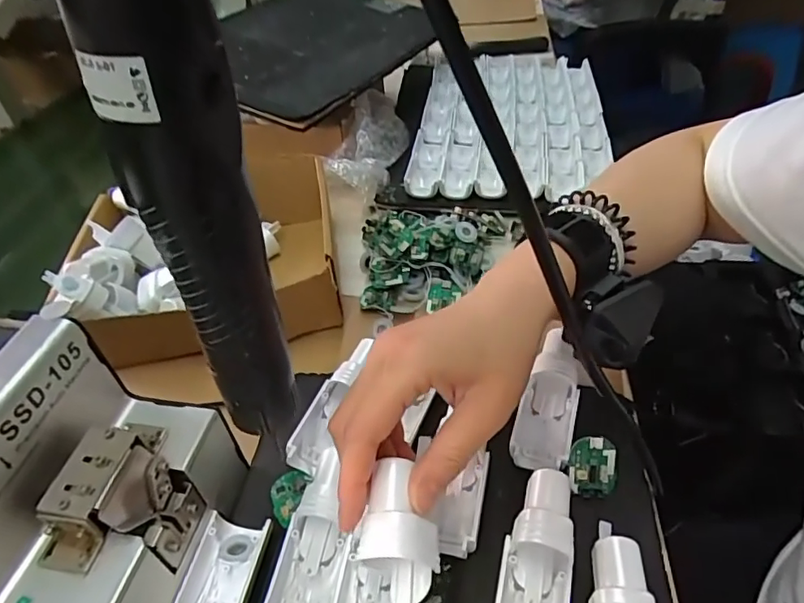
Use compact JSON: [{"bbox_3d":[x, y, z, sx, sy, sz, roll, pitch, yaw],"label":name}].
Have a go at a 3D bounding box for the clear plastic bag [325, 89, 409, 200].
[{"bbox_3d":[-0.032,-0.174,0.573,0.064,0.033,0.133,5,60,13],"label":"clear plastic bag"}]

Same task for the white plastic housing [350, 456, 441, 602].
[{"bbox_3d":[0.000,0.102,0.234,0.032,0.033,0.056,1,43,8],"label":"white plastic housing"}]

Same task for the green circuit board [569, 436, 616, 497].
[{"bbox_3d":[0.111,0.096,0.313,0.028,0.034,0.004,5,0,-6],"label":"green circuit board"}]

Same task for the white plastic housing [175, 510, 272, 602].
[{"bbox_3d":[-0.096,0.144,0.292,0.034,0.023,0.059,2,43,10],"label":"white plastic housing"}]

